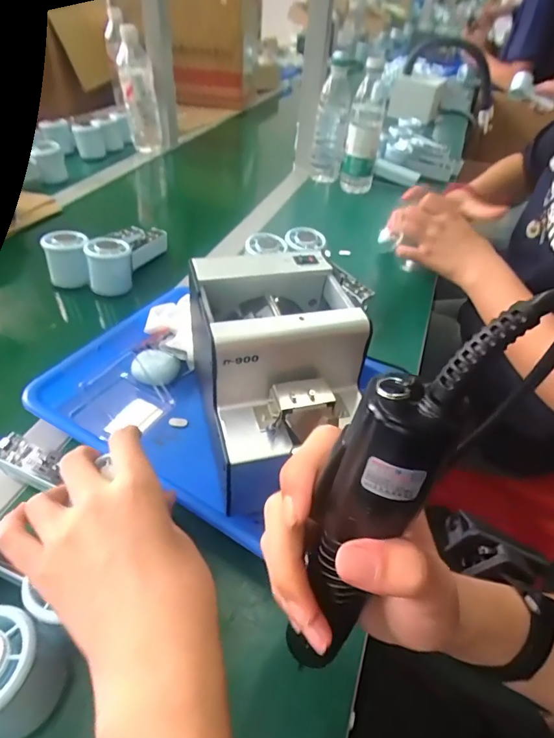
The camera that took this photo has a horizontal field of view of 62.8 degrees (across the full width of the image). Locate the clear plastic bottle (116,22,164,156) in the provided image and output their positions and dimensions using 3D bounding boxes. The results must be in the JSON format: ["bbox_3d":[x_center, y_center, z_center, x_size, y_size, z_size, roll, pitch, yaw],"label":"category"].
[{"bbox_3d":[-0.282,-0.574,0.933,0.071,0.203,0.058,-7,43,-12],"label":"clear plastic bottle"}]

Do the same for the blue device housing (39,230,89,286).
[{"bbox_3d":[-0.274,-0.144,0.598,0.051,0.062,0.053,-10,44,-16],"label":"blue device housing"}]

